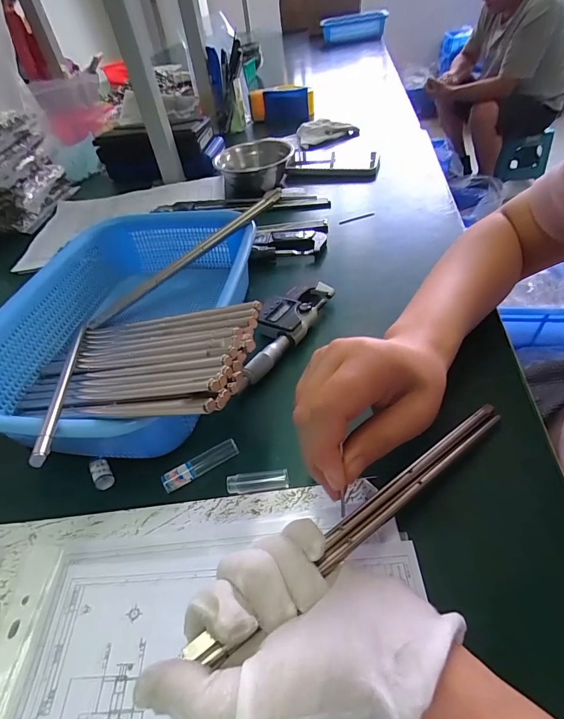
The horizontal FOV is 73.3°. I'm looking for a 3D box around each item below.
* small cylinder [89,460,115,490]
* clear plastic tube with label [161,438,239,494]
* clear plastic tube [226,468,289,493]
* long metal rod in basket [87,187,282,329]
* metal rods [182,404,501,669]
[{"bbox_3d":[-0.135,0.086,0.286,0.013,0.013,0.019,-25,47,-16],"label":"small cylinder"},{"bbox_3d":[-0.060,0.078,0.281,0.058,0.010,0.012,-27,48,-17],"label":"clear plastic tube with label"},{"bbox_3d":[-0.017,0.085,0.267,0.043,0.009,0.012,-8,45,1],"label":"clear plastic tube"},{"bbox_3d":[-0.103,-0.102,0.393,0.239,0.009,0.013,-32,47,8],"label":"long metal rod in basket"},{"bbox_3d":[0.058,0.085,0.220,0.238,0.005,0.015,-26,48,-28],"label":"metal rods"}]

